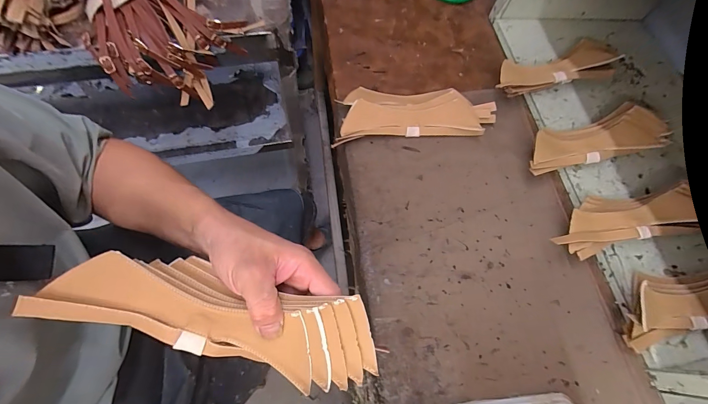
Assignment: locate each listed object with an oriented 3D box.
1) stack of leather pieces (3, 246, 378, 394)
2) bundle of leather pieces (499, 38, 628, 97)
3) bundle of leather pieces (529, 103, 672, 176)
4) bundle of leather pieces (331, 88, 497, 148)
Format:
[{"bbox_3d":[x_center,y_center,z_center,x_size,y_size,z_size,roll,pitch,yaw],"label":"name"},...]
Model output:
[{"bbox_3d":[-0.097,0.085,0.236,0.227,0.036,0.065,15,67,-4],"label":"stack of leather pieces"},{"bbox_3d":[0.307,-0.207,0.488,0.228,0.041,0.067,-13,68,-10],"label":"bundle of leather pieces"},{"bbox_3d":[0.327,-0.082,0.439,0.221,0.040,0.078,-17,69,-12],"label":"bundle of leather pieces"},{"bbox_3d":[0.085,-0.134,0.456,0.222,0.024,0.086,-5,67,-7],"label":"bundle of leather pieces"}]

